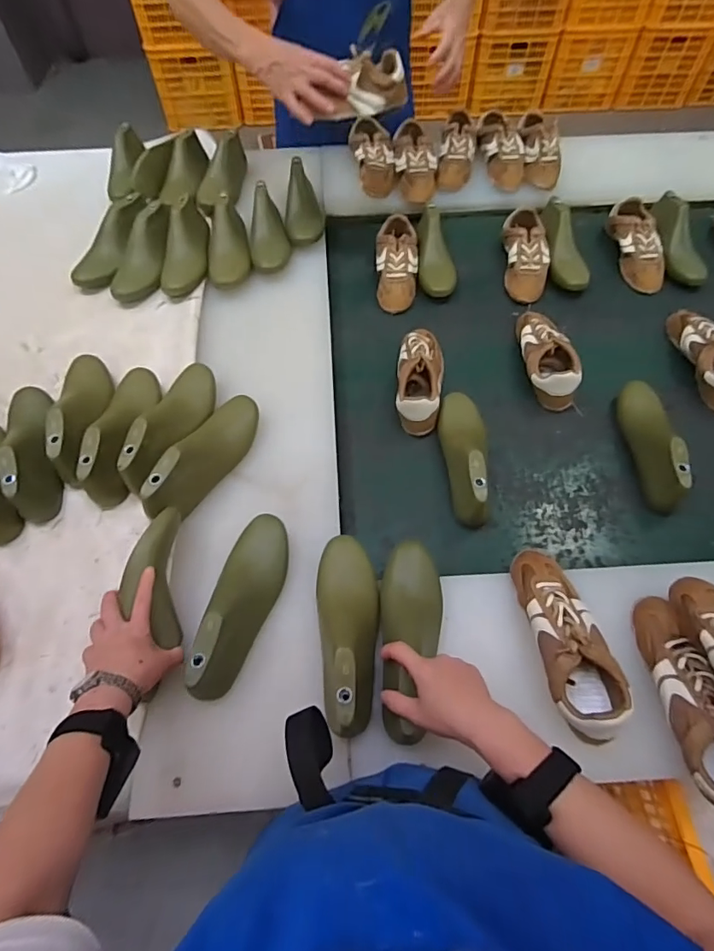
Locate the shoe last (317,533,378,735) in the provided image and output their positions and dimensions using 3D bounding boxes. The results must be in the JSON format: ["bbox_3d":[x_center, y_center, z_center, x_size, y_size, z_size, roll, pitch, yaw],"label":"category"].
[{"bbox_3d":[-0.010,0.183,0.582,0.076,0.085,0.229,-2,50,0],"label":"shoe last"}]

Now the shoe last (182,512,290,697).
[{"bbox_3d":[-0.137,0.150,0.590,0.065,0.068,0.223,10,62,6],"label":"shoe last"}]

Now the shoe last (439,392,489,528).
[{"bbox_3d":[0.174,-0.042,0.755,0.079,0.087,0.243,1,62,1],"label":"shoe last"}]

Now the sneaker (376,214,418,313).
[{"bbox_3d":[0.080,-0.437,0.977,0.090,0.067,0.226,2,62,2],"label":"sneaker"}]

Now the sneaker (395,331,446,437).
[{"bbox_3d":[0.106,-0.172,0.830,0.085,0.072,0.210,8,62,5],"label":"sneaker"}]

